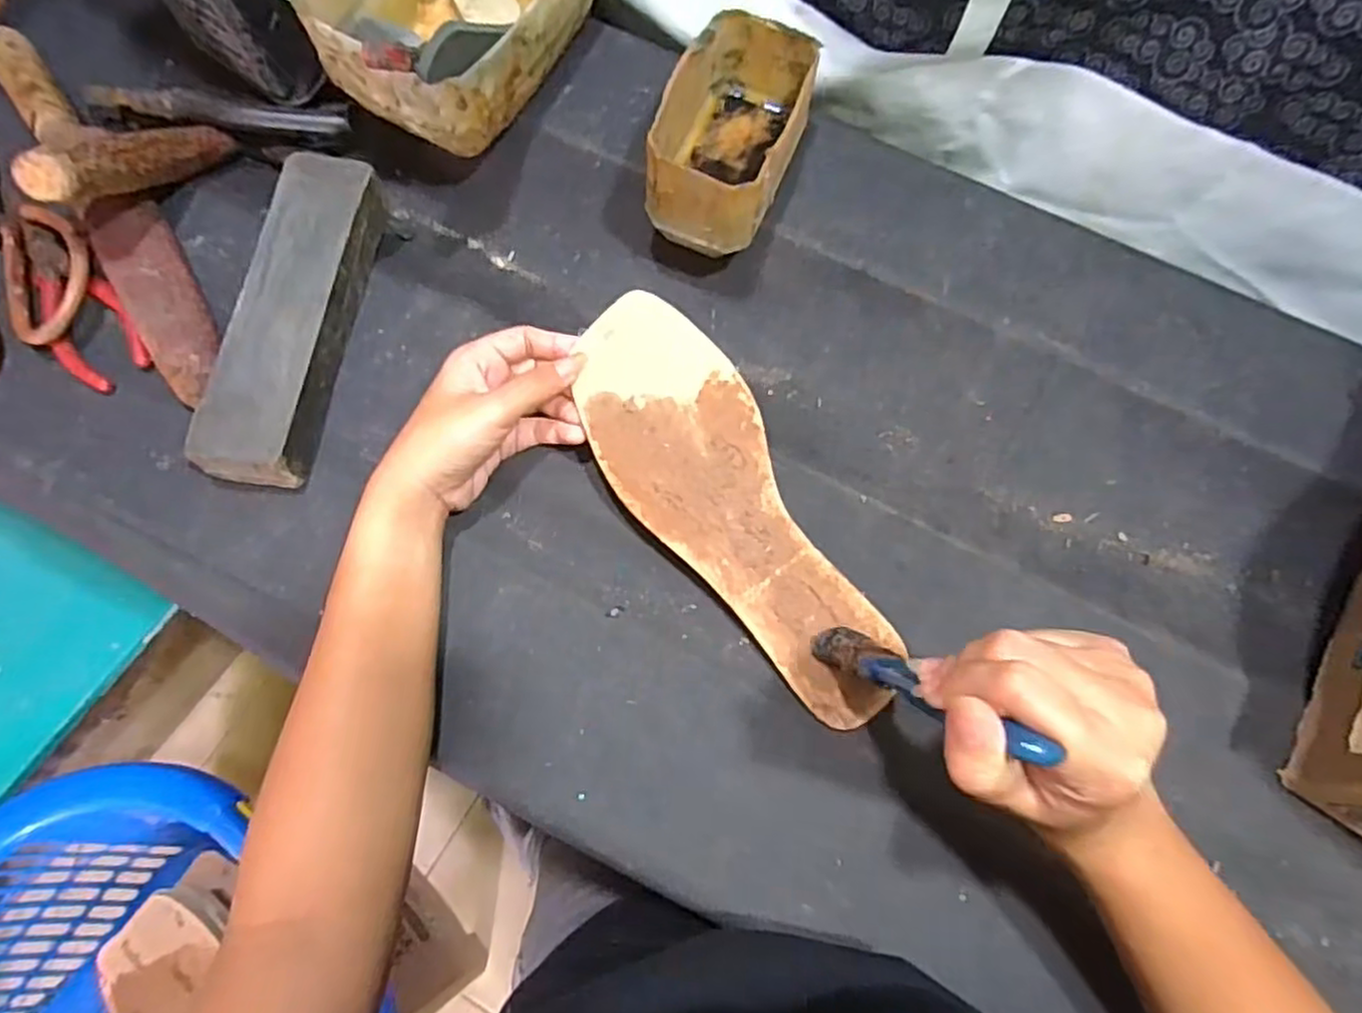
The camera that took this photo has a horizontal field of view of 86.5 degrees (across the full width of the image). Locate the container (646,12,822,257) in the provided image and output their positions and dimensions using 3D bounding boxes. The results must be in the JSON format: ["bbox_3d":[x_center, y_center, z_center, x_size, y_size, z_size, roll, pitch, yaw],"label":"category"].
[{"bbox_3d":[0.030,-0.223,0.440,0.075,0.063,0.134,22,73,4],"label":"container"}]

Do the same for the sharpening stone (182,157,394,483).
[{"bbox_3d":[-0.220,-0.107,0.412,0.057,0.037,0.198,9,72,1],"label":"sharpening stone"}]

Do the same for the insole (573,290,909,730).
[{"bbox_3d":[0.026,0.003,0.381,0.083,0.010,0.245,-32,86,-11],"label":"insole"}]

